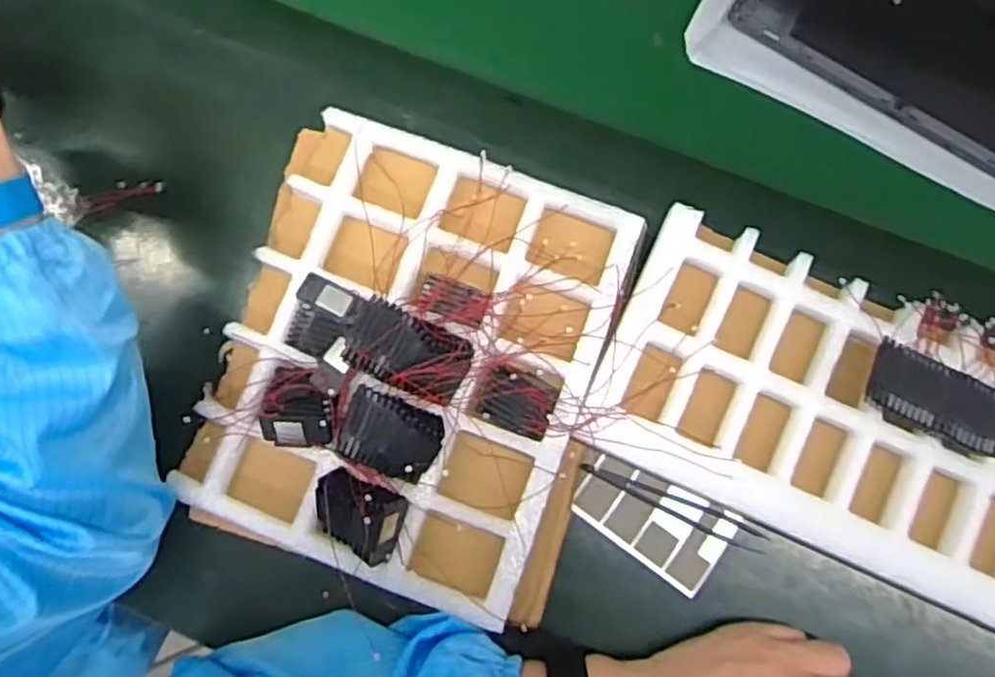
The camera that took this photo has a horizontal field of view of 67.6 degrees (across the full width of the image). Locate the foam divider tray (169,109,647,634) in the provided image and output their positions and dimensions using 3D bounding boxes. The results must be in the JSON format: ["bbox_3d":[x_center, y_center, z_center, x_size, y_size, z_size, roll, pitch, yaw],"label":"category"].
[{"bbox_3d":[-0.050,0.012,0.438,0.220,0.047,0.253,17,80,4],"label":"foam divider tray"}]

